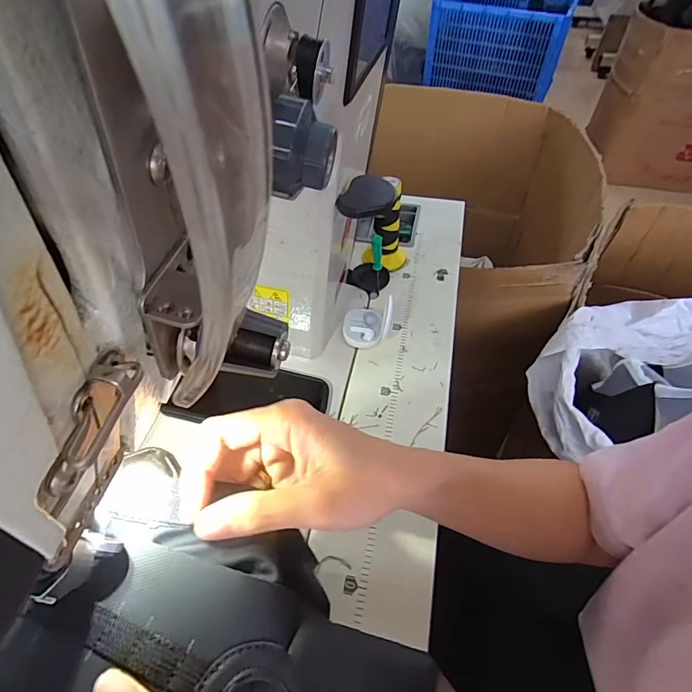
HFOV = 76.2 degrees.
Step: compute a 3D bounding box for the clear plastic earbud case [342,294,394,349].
[{"bbox_3d":[0.026,-0.029,0.531,0.056,0.044,0.051,4,50,3],"label":"clear plastic earbud case"}]

